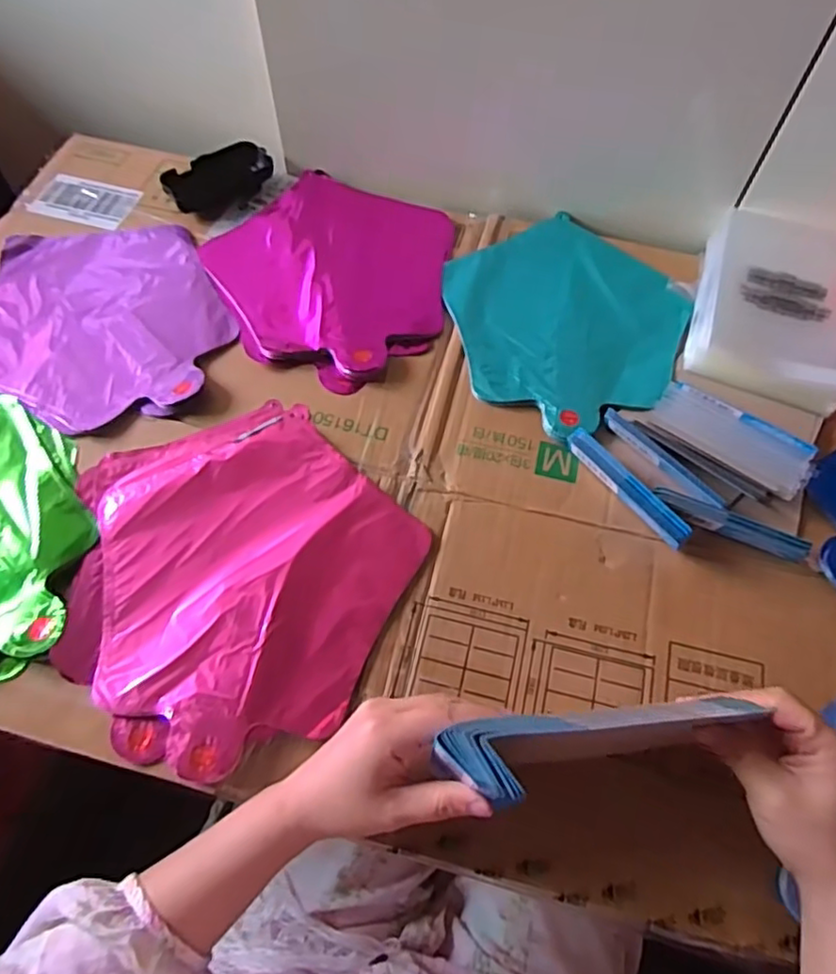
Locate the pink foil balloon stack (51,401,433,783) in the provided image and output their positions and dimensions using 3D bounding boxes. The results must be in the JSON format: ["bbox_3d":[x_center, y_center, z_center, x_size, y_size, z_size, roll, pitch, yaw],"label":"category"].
[{"bbox_3d":[-0.136,0.055,0.464,0.252,0.013,0.235,41,69,17],"label":"pink foil balloon stack"}]

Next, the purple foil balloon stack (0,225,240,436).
[{"bbox_3d":[-0.280,-0.155,0.569,0.232,0.017,0.222,14,63,5],"label":"purple foil balloon stack"}]

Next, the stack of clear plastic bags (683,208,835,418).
[{"bbox_3d":[0.316,-0.155,0.571,0.139,0.035,0.175,19,64,7],"label":"stack of clear plastic bags"}]

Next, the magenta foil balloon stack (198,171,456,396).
[{"bbox_3d":[-0.080,-0.204,0.606,0.229,0.022,0.233,22,64,9],"label":"magenta foil balloon stack"}]

